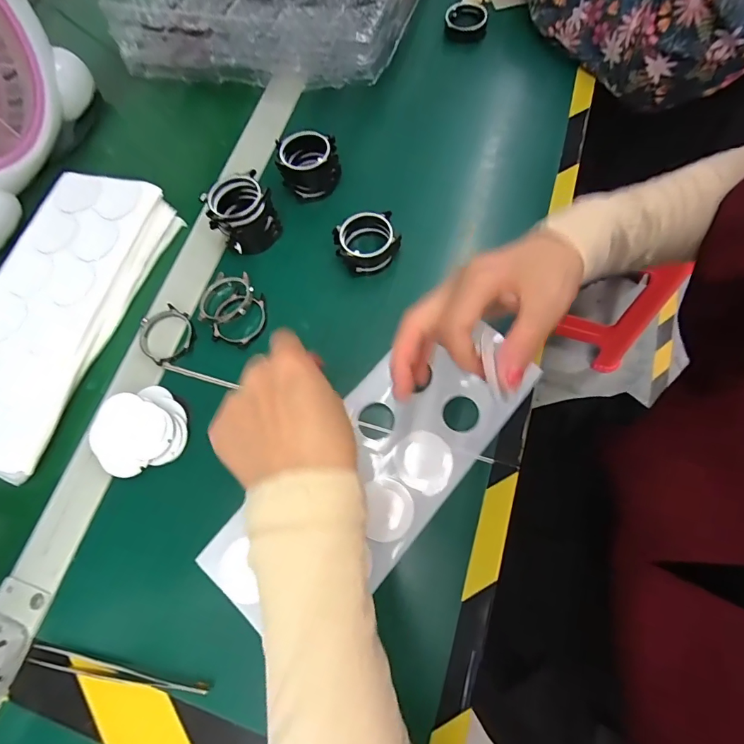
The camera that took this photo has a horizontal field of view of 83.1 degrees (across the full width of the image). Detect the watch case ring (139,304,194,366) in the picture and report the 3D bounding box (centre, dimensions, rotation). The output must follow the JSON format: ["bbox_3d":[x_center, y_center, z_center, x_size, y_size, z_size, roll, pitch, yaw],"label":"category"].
[{"bbox_3d":[-0.178,-0.032,0.364,0.046,0.004,0.050,-2,70,5],"label":"watch case ring"}]

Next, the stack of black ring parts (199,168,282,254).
[{"bbox_3d":[-0.113,-0.137,0.369,0.052,0.043,0.056,-26,70,-4],"label":"stack of black ring parts"}]

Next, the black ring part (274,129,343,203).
[{"bbox_3d":[-0.058,-0.194,0.390,0.055,0.037,0.044,-7,71,1],"label":"black ring part"}]

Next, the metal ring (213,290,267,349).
[{"bbox_3d":[-0.115,-0.046,0.365,0.046,0.009,0.052,3,71,7],"label":"metal ring"}]

